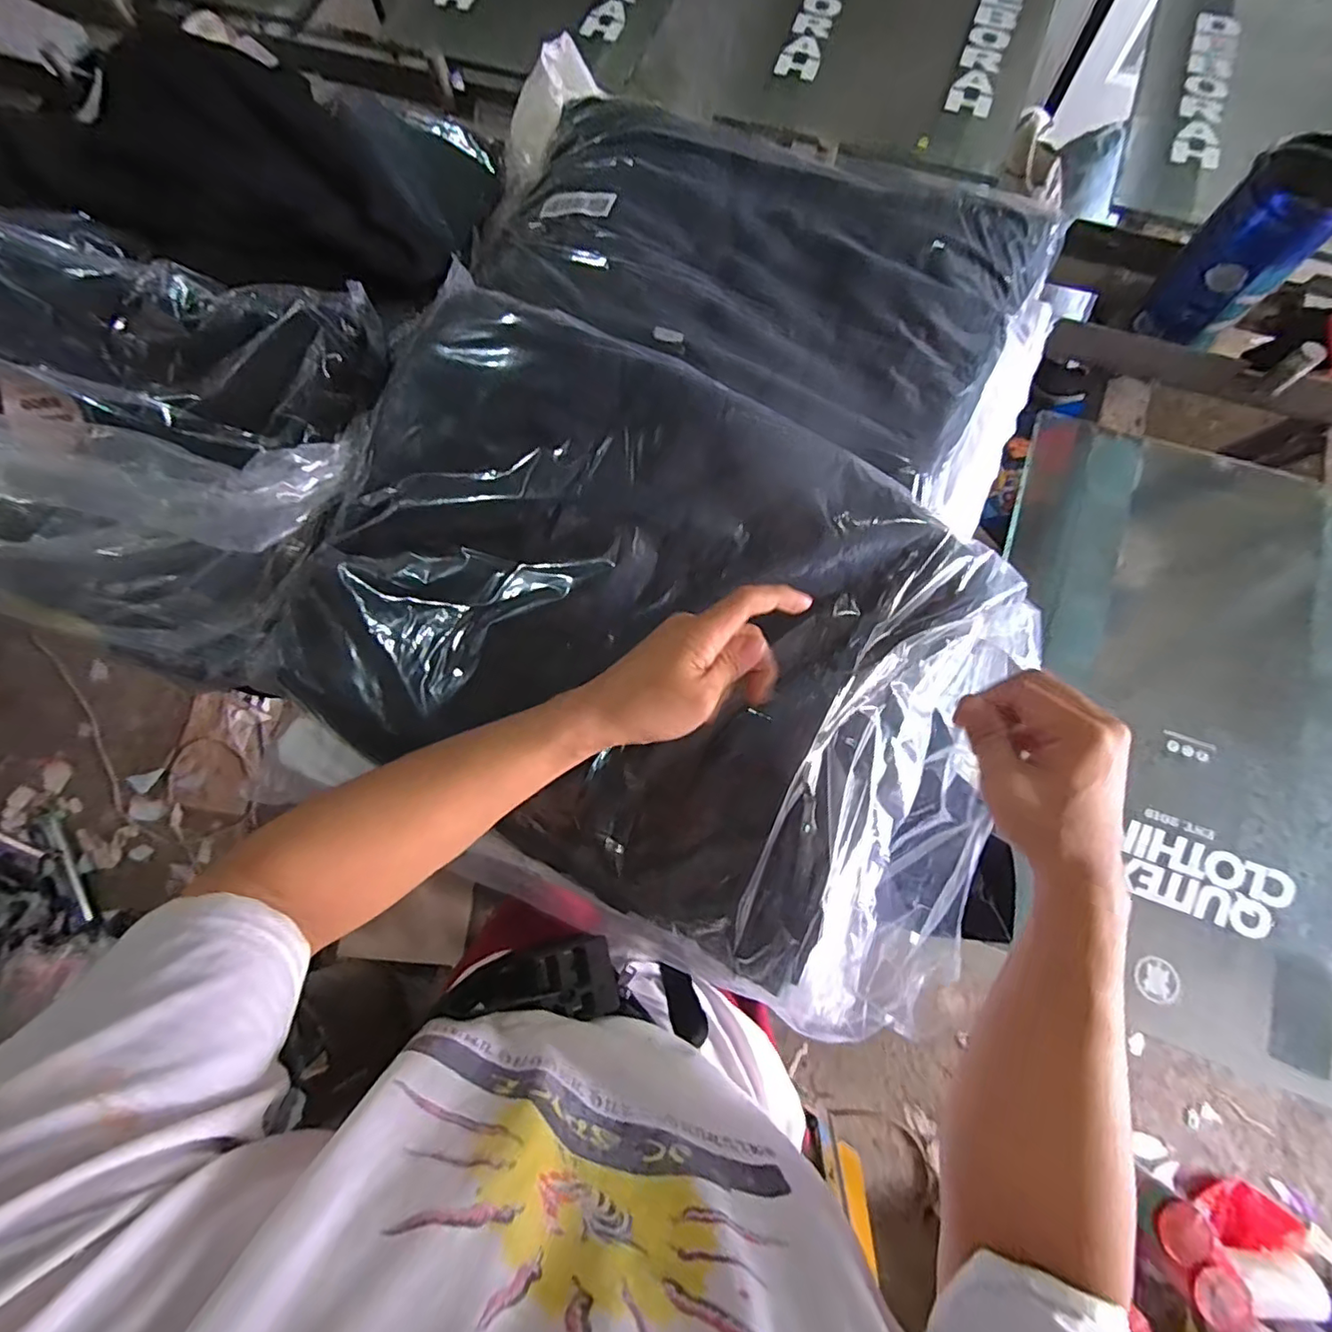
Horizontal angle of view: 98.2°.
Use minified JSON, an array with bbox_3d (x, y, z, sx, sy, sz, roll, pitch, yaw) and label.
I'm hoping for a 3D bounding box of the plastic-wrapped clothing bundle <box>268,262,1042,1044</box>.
[{"bbox_3d":[-0.018,-0.027,0.458,0.596,0.093,0.387,31,78,10],"label":"plastic-wrapped clothing bundle"}]

